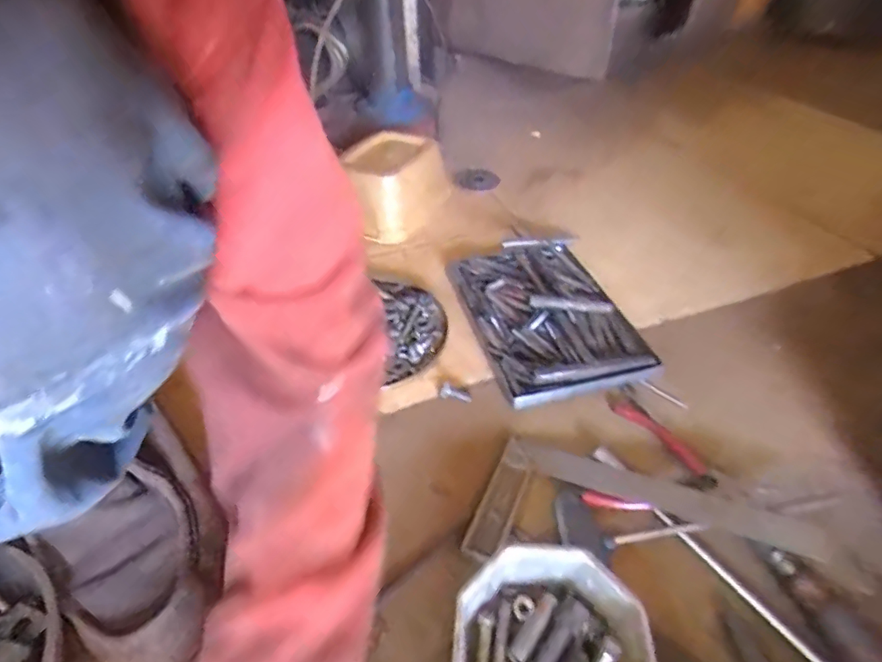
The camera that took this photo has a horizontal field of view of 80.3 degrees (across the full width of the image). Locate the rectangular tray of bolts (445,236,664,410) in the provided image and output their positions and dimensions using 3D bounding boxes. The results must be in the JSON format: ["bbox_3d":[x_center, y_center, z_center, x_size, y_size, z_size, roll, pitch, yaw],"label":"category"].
[{"bbox_3d":[0.118,-0.024,0.615,0.171,0.034,0.254,-13,42,-13],"label":"rectangular tray of bolts"}]

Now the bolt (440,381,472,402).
[{"bbox_3d":[0.015,0.064,0.531,0.034,0.007,0.013,21,46,24],"label":"bolt"}]

